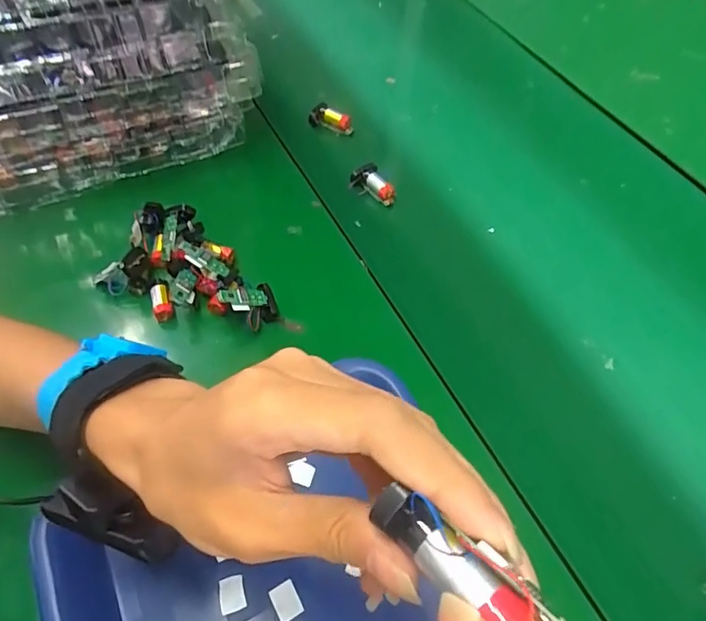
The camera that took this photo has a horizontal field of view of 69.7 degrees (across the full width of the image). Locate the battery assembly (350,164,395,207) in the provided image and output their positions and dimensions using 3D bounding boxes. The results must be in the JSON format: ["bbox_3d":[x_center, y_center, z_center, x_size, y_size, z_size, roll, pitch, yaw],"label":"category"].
[{"bbox_3d":[0.021,-0.132,0.535,0.029,0.020,0.047,-28,61,-20],"label":"battery assembly"}]

